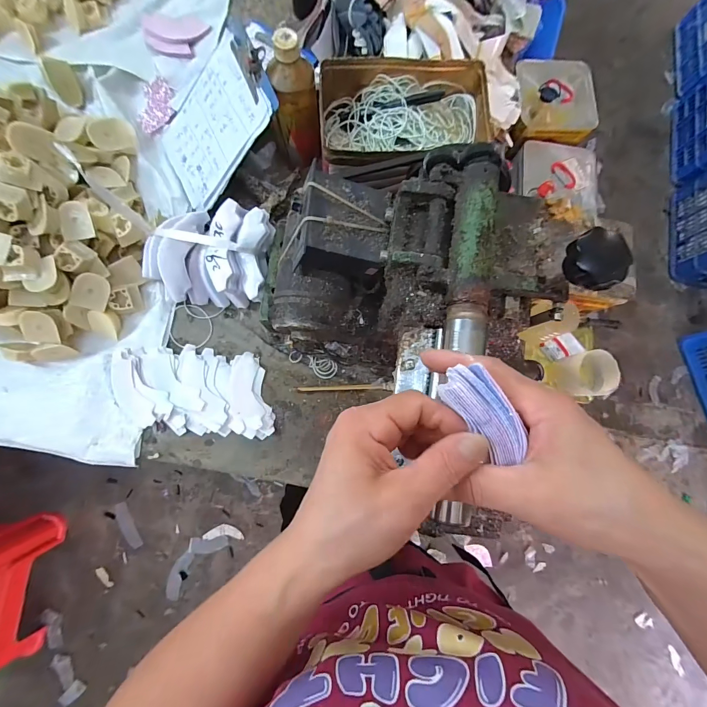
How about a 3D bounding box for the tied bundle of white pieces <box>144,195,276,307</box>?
[{"bbox_3d":[-0.209,-0.139,0.493,0.177,0.089,0.122,10,82,-2],"label":"tied bundle of white pieces"}]

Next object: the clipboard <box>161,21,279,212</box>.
[{"bbox_3d":[-0.204,-0.333,0.505,0.226,0.015,0.153,-28,85,33],"label":"clipboard"}]

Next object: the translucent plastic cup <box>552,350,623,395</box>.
[{"bbox_3d":[0.566,0.053,0.843,0.095,0.104,0.107,-11,83,-5],"label":"translucent plastic cup"}]

